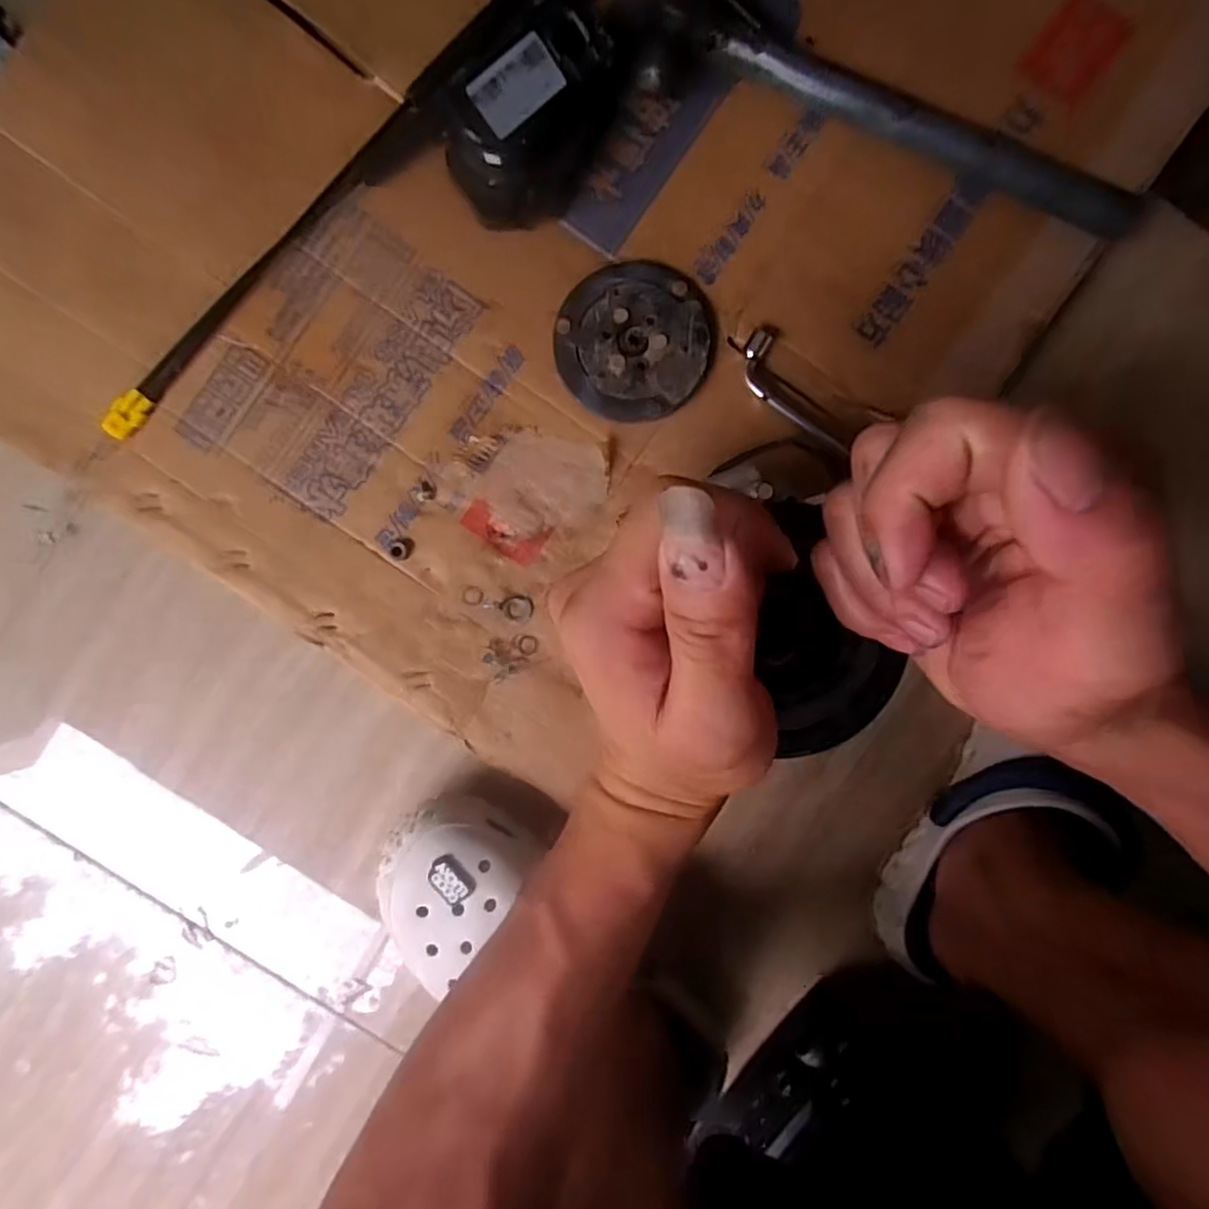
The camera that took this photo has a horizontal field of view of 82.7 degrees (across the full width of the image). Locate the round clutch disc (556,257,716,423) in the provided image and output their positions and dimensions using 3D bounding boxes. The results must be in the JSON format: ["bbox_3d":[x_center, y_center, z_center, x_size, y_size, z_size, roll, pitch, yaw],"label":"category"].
[{"bbox_3d":[0.019,-0.174,0.451,0.099,0.015,0.102,-2,94,0],"label":"round clutch disc"}]

